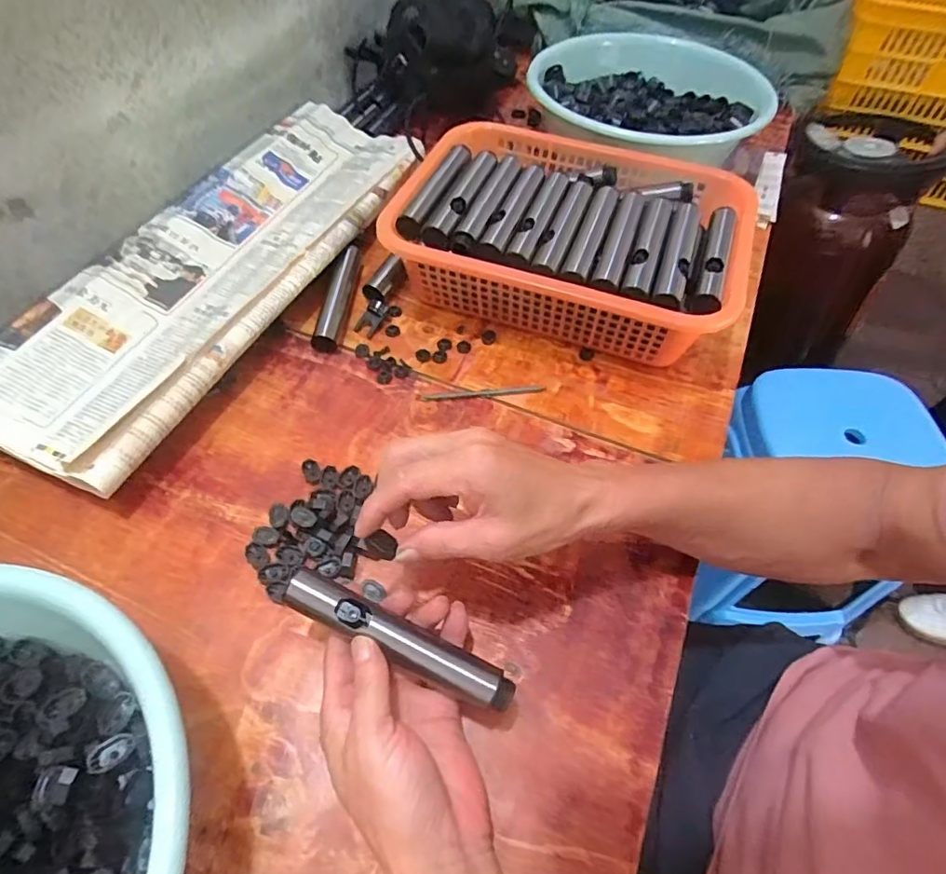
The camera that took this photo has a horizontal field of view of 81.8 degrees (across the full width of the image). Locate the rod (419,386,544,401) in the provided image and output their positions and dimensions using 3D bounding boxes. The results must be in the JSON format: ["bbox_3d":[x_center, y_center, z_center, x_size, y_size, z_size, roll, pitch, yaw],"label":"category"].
[{"bbox_3d":[0.008,-0.041,0.515,0.119,0.004,0.009,-4,53,-5],"label":"rod"}]

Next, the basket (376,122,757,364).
[{"bbox_3d":[0.097,-0.196,0.565,0.329,0.107,0.256,16,54,11],"label":"basket"}]

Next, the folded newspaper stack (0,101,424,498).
[{"bbox_3d":[-0.240,-0.191,0.550,0.178,0.047,0.533,21,57,12],"label":"folded newspaper stack"}]

